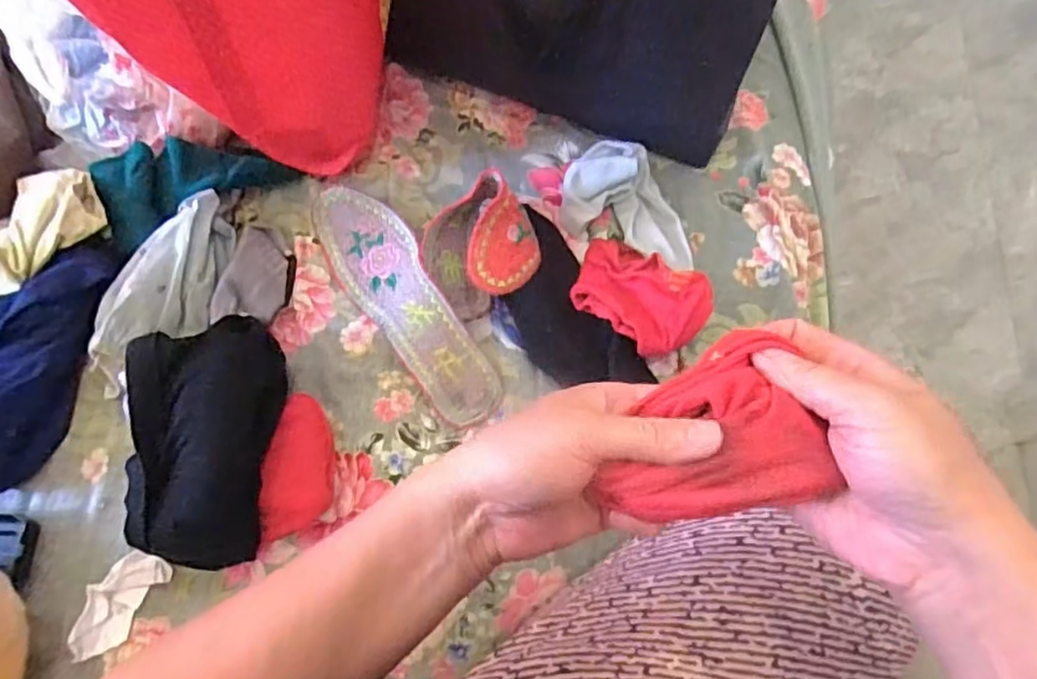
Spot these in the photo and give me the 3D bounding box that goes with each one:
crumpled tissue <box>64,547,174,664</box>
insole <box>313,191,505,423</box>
[{"bbox_3d":[-0.282,0.183,0.452,0.040,0.014,0.076,32,73,14],"label":"crumpled tissue"},{"bbox_3d":[-0.094,-0.034,0.518,0.064,0.031,0.231,-33,70,-10],"label":"insole"}]

